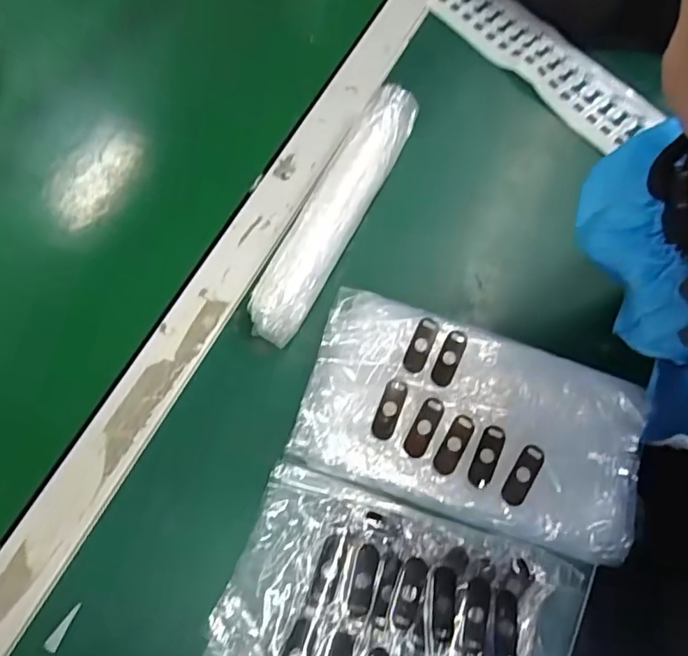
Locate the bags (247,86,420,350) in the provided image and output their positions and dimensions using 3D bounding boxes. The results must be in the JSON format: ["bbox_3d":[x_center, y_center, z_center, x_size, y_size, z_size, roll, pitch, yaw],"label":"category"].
[{"bbox_3d":[-0.004,-0.089,0.407,0.037,0.044,0.225,25,68,8],"label":"bags"}]

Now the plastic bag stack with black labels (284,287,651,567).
[{"bbox_3d":[0.083,0.061,0.354,0.216,0.025,0.121,18,68,5],"label":"plastic bag stack with black labels"}]

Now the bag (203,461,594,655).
[{"bbox_3d":[0.034,0.172,0.319,0.201,0.012,0.126,19,68,5],"label":"bag"}]

